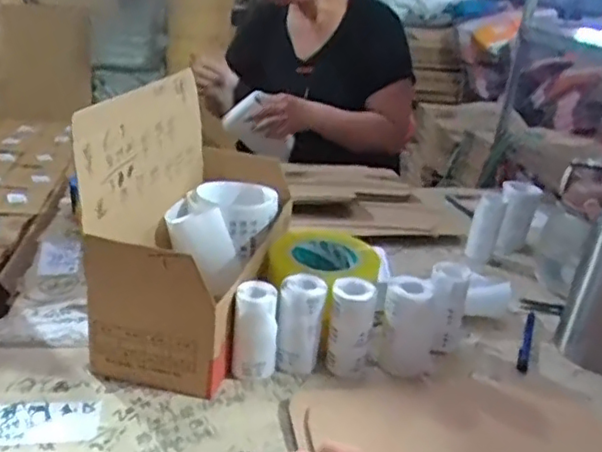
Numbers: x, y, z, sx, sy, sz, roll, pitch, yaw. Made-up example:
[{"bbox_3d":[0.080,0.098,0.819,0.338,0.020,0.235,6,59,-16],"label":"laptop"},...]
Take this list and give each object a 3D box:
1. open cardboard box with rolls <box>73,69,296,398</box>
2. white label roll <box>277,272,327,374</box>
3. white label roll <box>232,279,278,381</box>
[{"bbox_3d":[-0.107,-0.025,0.699,0.147,0.235,0.319,8,23,5],"label":"open cardboard box with rolls"},{"bbox_3d":[0.000,0.095,0.640,0.041,0.088,0.038,5,23,-2],"label":"white label roll"},{"bbox_3d":[-0.045,0.104,0.621,0.041,0.093,0.032,7,23,2],"label":"white label roll"}]

